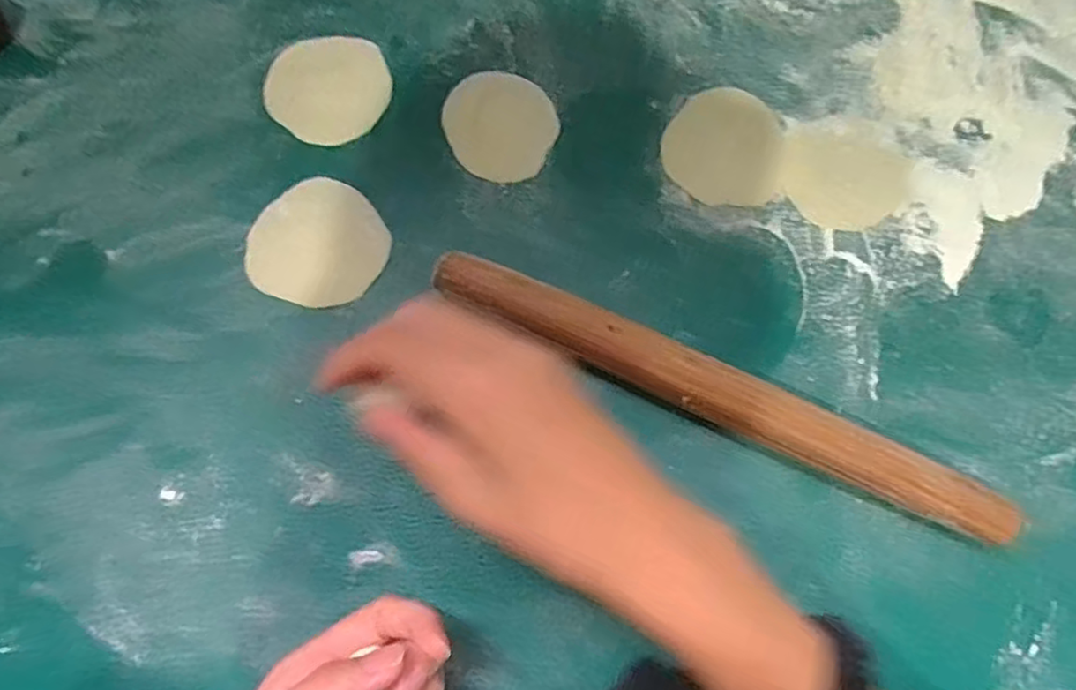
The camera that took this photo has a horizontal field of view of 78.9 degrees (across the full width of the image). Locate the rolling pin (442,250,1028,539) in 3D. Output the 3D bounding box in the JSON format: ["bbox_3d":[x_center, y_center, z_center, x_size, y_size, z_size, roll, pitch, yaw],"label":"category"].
[{"bbox_3d":[0.081,0.023,0.302,0.272,0.028,0.027,24,79,4],"label":"rolling pin"}]

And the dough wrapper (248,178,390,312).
[{"bbox_3d":[-0.110,-0.051,0.329,0.065,0.004,0.064,27,80,5],"label":"dough wrapper"}]

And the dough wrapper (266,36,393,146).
[{"bbox_3d":[-0.110,-0.137,0.345,0.059,0.005,0.063,0,79,-1],"label":"dough wrapper"}]

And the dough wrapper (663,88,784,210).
[{"bbox_3d":[0.097,-0.104,0.341,0.061,0.004,0.063,10,79,1],"label":"dough wrapper"}]

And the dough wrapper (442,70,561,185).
[{"bbox_3d":[-0.020,-0.116,0.342,0.059,0.004,0.058,0,79,-1],"label":"dough wrapper"}]

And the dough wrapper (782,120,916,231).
[{"bbox_3d":[0.162,-0.089,0.338,0.067,0.004,0.056,-16,79,-4],"label":"dough wrapper"}]

